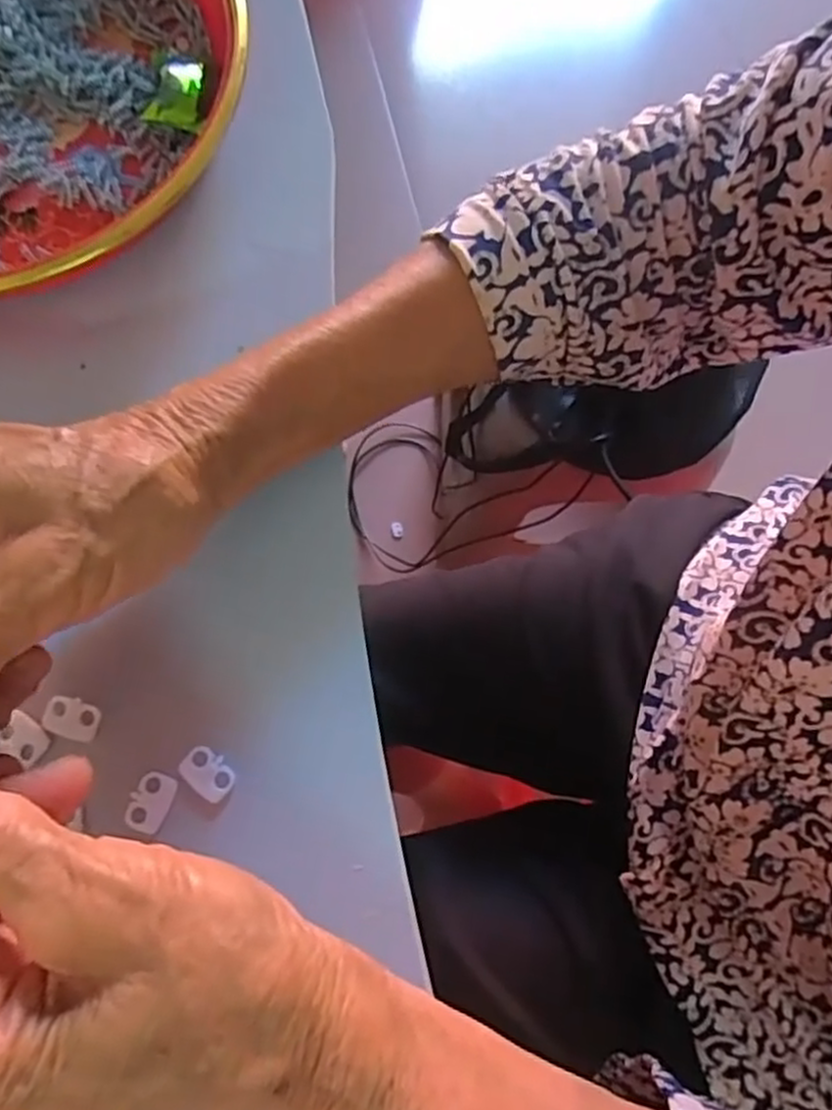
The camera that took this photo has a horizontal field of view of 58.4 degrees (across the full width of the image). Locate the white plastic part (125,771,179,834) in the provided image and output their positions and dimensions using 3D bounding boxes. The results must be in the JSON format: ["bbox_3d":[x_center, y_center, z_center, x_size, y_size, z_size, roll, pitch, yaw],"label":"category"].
[{"bbox_3d":[-0.086,0.080,0.240,0.014,0.004,0.018,20,74,5],"label":"white plastic part"}]

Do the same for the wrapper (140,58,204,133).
[{"bbox_3d":[-0.096,-0.182,0.297,0.022,0.014,0.037,-6,74,-3],"label":"wrapper"}]

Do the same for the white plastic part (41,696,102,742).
[{"bbox_3d":[-0.114,0.054,0.247,0.018,0.004,0.012,17,74,4],"label":"white plastic part"}]

